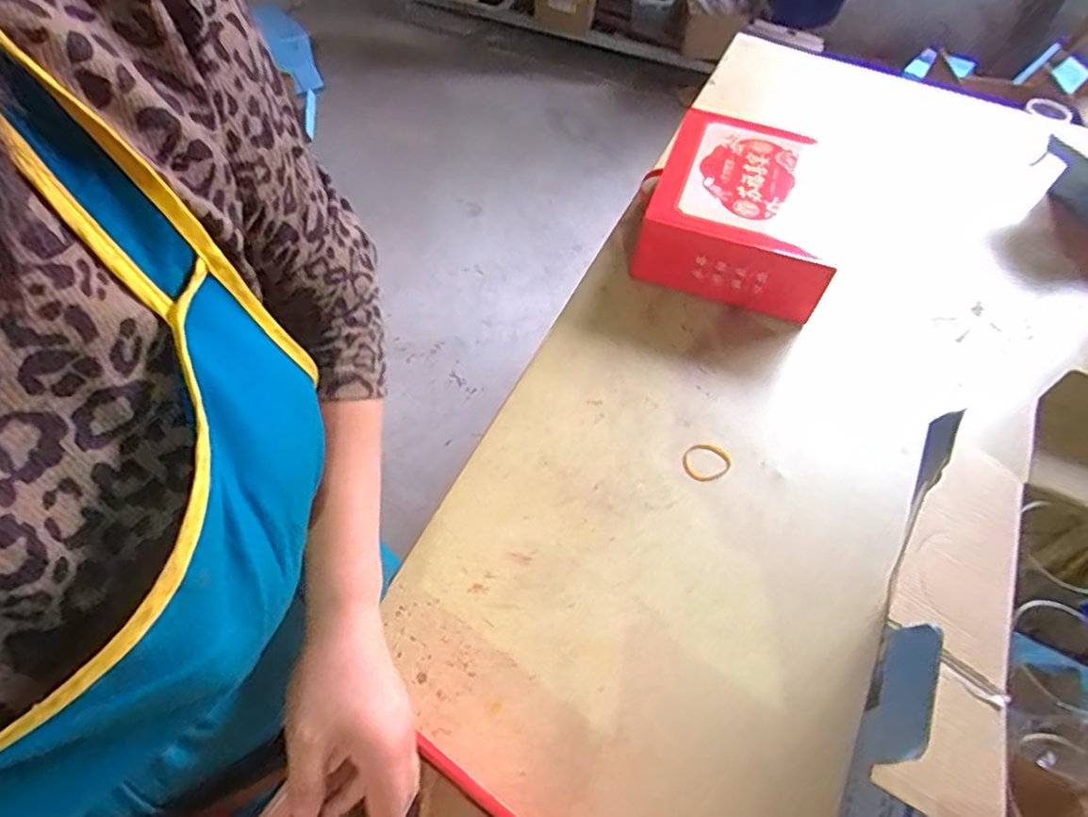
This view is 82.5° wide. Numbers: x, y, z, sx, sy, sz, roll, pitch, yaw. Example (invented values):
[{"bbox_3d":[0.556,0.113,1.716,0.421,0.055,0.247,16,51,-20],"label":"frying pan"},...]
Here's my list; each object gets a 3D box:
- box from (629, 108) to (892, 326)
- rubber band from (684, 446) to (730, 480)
[{"bbox_3d":[0.314,-0.318,0.998,0.302,0.141,0.363,22,56,10],"label":"box"},{"bbox_3d":[0.204,0.067,0.781,0.059,0.005,0.051,-32,63,-24],"label":"rubber band"}]

